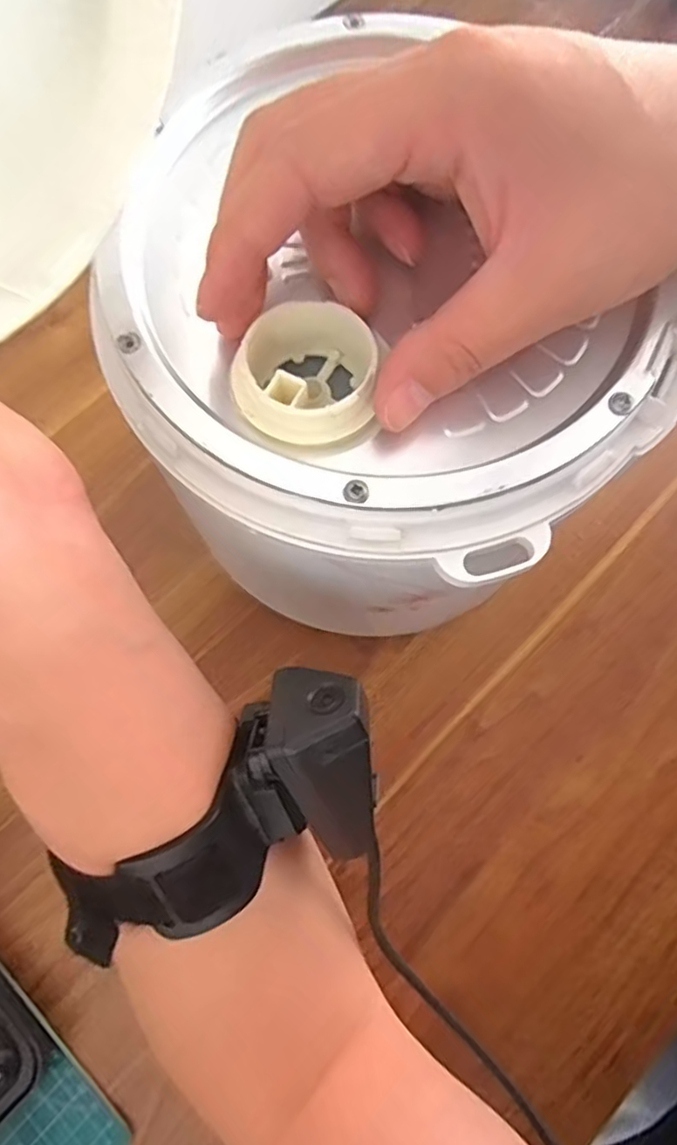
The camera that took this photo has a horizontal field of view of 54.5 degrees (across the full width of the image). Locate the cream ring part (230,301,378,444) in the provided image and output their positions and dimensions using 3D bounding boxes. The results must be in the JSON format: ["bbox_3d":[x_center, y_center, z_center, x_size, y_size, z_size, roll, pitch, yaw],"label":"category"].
[{"bbox_3d":[-0.008,-0.061,0.206,0.042,0.024,0.048,16,75,5],"label":"cream ring part"}]

